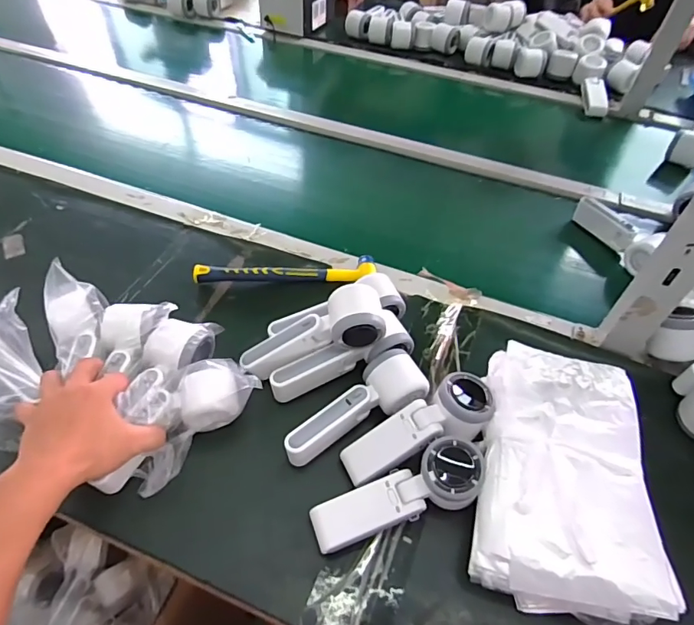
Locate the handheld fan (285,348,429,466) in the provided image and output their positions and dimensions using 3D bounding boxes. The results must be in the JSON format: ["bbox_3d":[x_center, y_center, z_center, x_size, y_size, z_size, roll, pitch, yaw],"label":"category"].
[{"bbox_3d":[0.006,0.103,0.502,0.163,0.050,0.063,-26,57,-22],"label":"handheld fan"}]

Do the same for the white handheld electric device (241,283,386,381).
[{"bbox_3d":[-0.039,0.025,0.521,0.165,0.053,0.062,-24,55,8],"label":"white handheld electric device"}]

